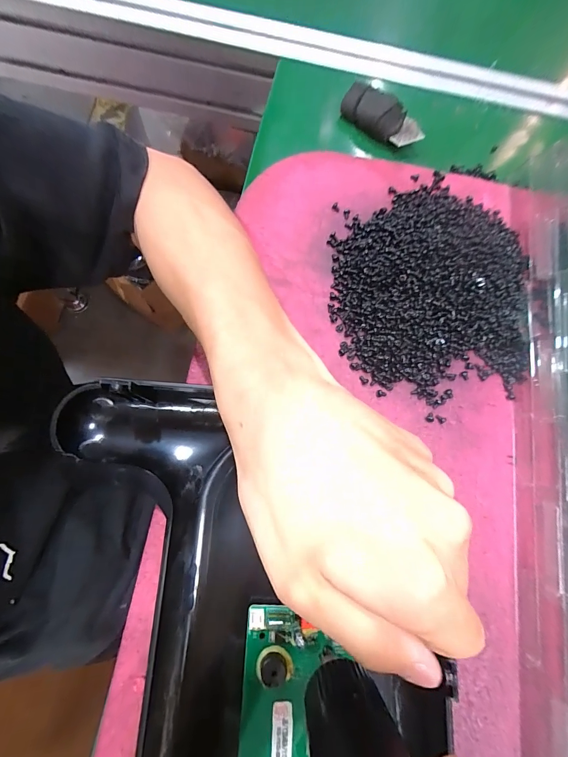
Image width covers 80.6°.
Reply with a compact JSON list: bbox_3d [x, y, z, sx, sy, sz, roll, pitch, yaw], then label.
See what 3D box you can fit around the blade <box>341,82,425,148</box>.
[{"bbox_3d":[0.080,-0.211,0.272,0.065,0.022,0.021,41,78,6],"label":"blade"}]

